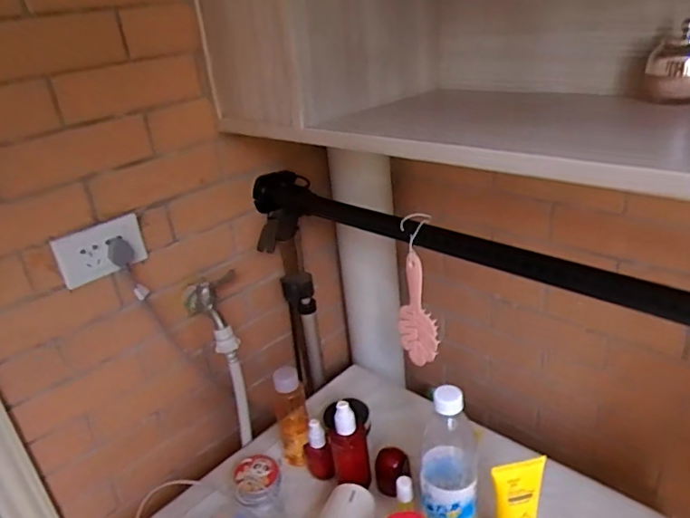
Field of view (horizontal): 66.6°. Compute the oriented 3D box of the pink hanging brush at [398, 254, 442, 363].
[{"bbox_3d":[0.100,0.073,0.737,0.024,0.164,0.065,-17,27,-19],"label":"pink hanging brush"}]

